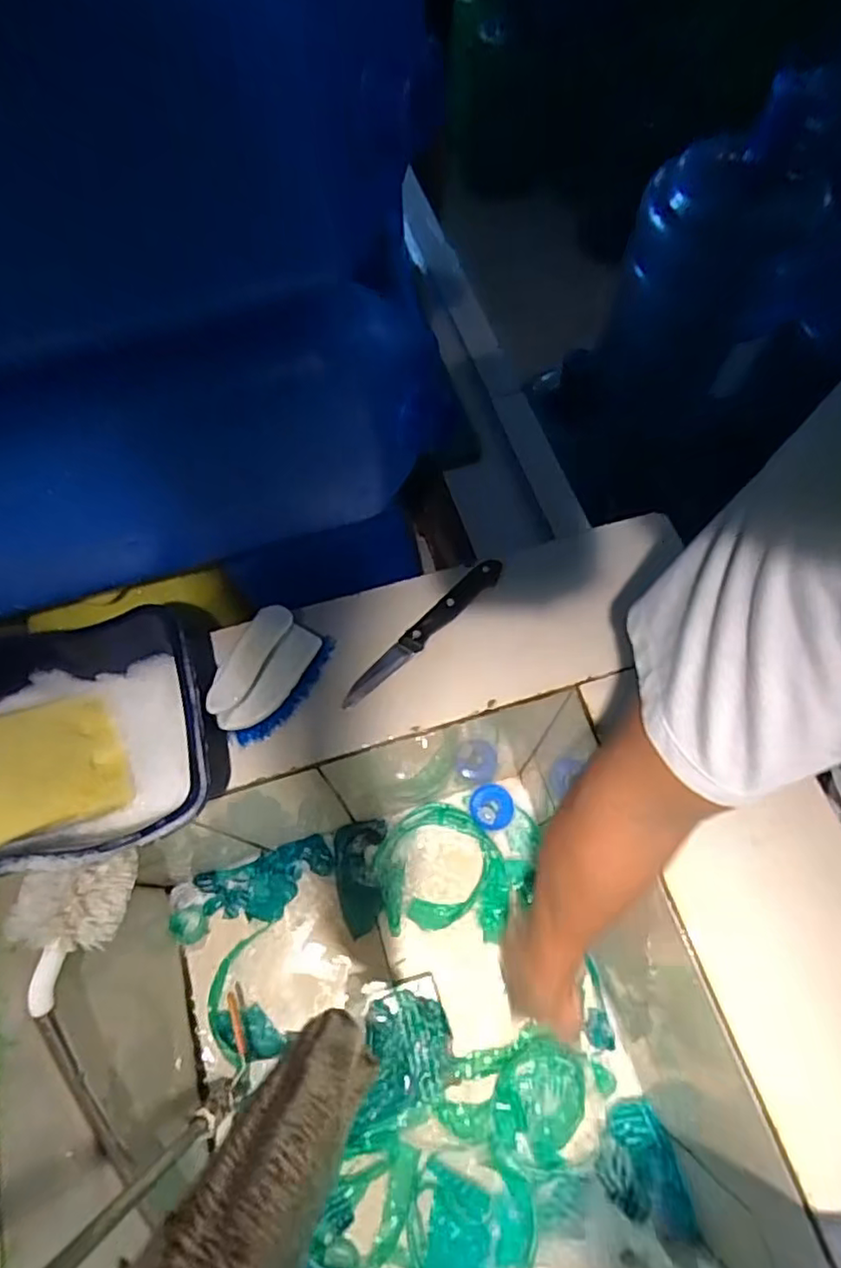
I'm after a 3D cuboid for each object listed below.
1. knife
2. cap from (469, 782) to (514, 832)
[{"bbox_3d":[0.002,-0.003,0.527,0.170,0.020,0.020,-41,71,-16],"label":"knife"},{"bbox_3d":[0.091,0.217,0.806,0.055,0.025,0.056,0,66,1],"label":"cap"}]

